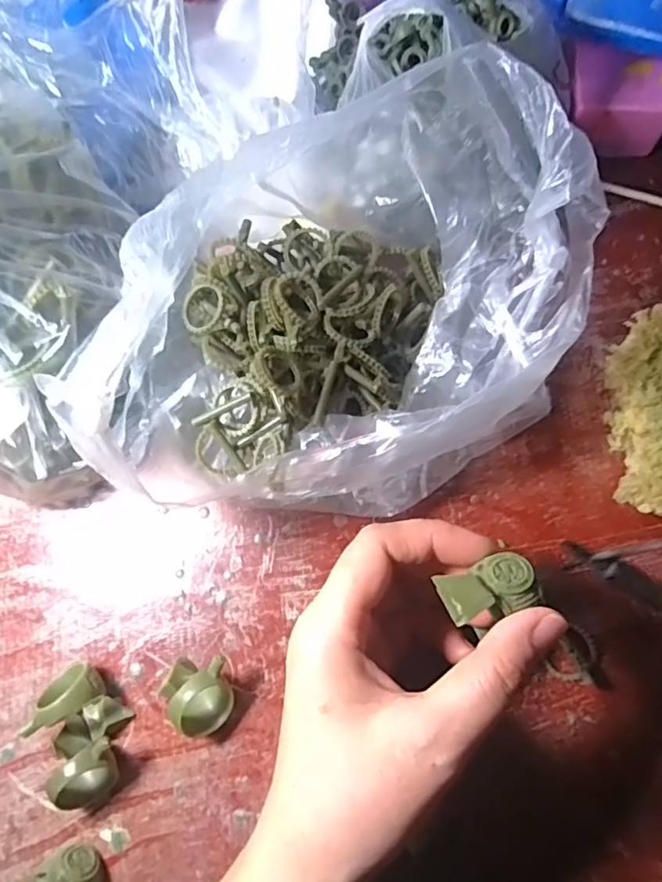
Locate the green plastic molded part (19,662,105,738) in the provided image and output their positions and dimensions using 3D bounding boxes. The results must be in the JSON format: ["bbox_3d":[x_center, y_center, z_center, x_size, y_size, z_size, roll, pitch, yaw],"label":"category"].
[{"bbox_3d":[-0.117,0.112,0.252,0.030,0.029,0.019,-25,74,-4],"label":"green plastic molded part"}]

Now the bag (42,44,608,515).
[{"bbox_3d":[-0.007,-0.054,0.249,0.226,0.114,0.188,-44,76,-9],"label":"bag"}]

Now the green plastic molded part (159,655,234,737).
[{"bbox_3d":[-0.058,0.111,0.252,0.024,0.025,0.033,-41,76,-8],"label":"green plastic molded part"}]

